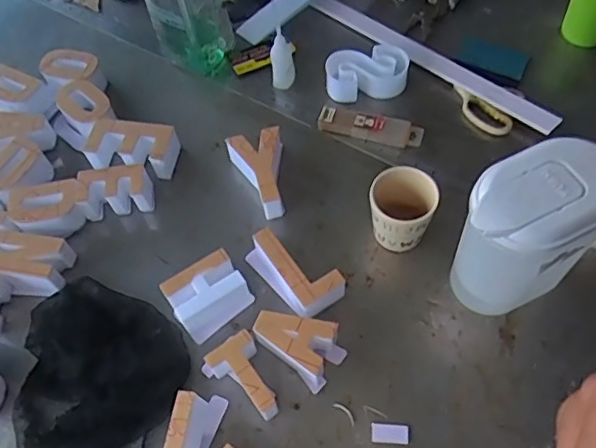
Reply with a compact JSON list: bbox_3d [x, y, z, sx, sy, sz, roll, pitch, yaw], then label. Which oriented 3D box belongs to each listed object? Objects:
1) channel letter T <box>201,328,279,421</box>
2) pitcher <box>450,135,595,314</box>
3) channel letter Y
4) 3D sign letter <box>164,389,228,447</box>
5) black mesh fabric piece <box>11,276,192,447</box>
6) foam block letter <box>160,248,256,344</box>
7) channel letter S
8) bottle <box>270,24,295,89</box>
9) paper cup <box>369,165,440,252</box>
[{"bbox_3d":[-0.055,0.163,0.600,0.058,0.047,0.084,-33,63,-14],"label":"channel letter T"},{"bbox_3d":[0.229,0.007,0.572,0.153,0.163,0.100,-37,66,-16],"label":"pitcher"},{"bbox_3d":[-0.041,-0.061,0.724,0.070,0.050,0.113,-17,60,-6],"label":"channel letter Y"},{"bbox_3d":[-0.101,0.214,0.575,0.053,0.045,0.087,2,60,5],"label":"3D sign letter"},{"bbox_3d":[-0.224,0.150,0.630,0.185,0.040,0.203,-2,60,3],"label":"black mesh fabric piece"},{"bbox_3d":[-0.102,0.080,0.651,0.084,0.044,0.067,-36,64,-16],"label":"foam block letter"},{"bbox_3d":[0.097,-0.213,0.800,0.115,0.047,0.069,-6,60,0],"label":"channel letter S"},{"bbox_3d":[-0.022,-0.233,0.800,0.033,0.091,0.026,-11,60,-3],"label":"bottle"},{"bbox_3d":[0.118,-0.012,0.664,0.072,0.088,0.067,-2,60,3],"label":"paper cup"}]

